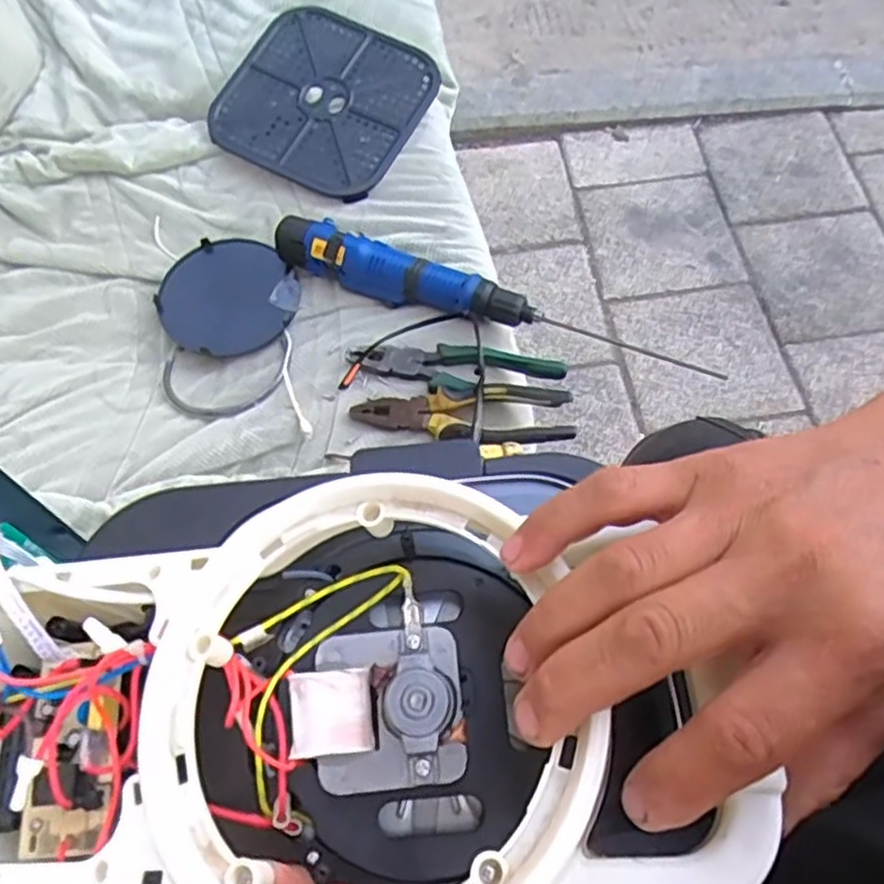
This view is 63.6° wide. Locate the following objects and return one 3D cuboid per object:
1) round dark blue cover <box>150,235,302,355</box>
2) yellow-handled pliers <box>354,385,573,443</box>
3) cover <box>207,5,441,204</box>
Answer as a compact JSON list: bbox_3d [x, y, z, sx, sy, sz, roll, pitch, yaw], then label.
[{"bbox_3d":[-0.220,-0.148,0.734,0.134,0.010,0.134,-1,71,3],"label":"round dark blue cover"},{"bbox_3d":[0.016,-0.025,0.619,0.189,0.032,0.046,2,62,4],"label":"yellow-handled pliers"},{"bbox_3d":[-0.133,-0.378,0.792,0.210,0.011,0.196,26,83,7],"label":"cover"}]

